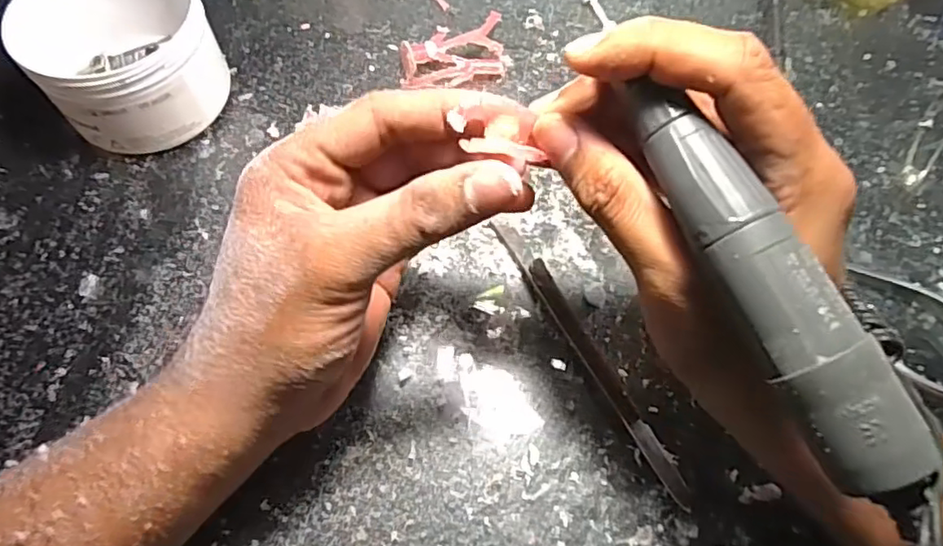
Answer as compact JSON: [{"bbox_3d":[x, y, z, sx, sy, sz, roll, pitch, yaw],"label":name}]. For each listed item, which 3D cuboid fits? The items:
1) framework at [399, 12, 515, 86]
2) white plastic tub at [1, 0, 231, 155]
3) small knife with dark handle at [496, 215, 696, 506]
[{"bbox_3d":[-0.011,-0.133,0.367,0.063,0.016,0.040,-8,64,-5],"label":"framework"},{"bbox_3d":[-0.188,-0.119,0.331,0.089,0.062,0.094,0,64,-1],"label":"white plastic tub"},{"bbox_3d":[0.054,0.036,0.286,0.012,0.011,0.155,-27,67,-13],"label":"small knife with dark handle"}]

